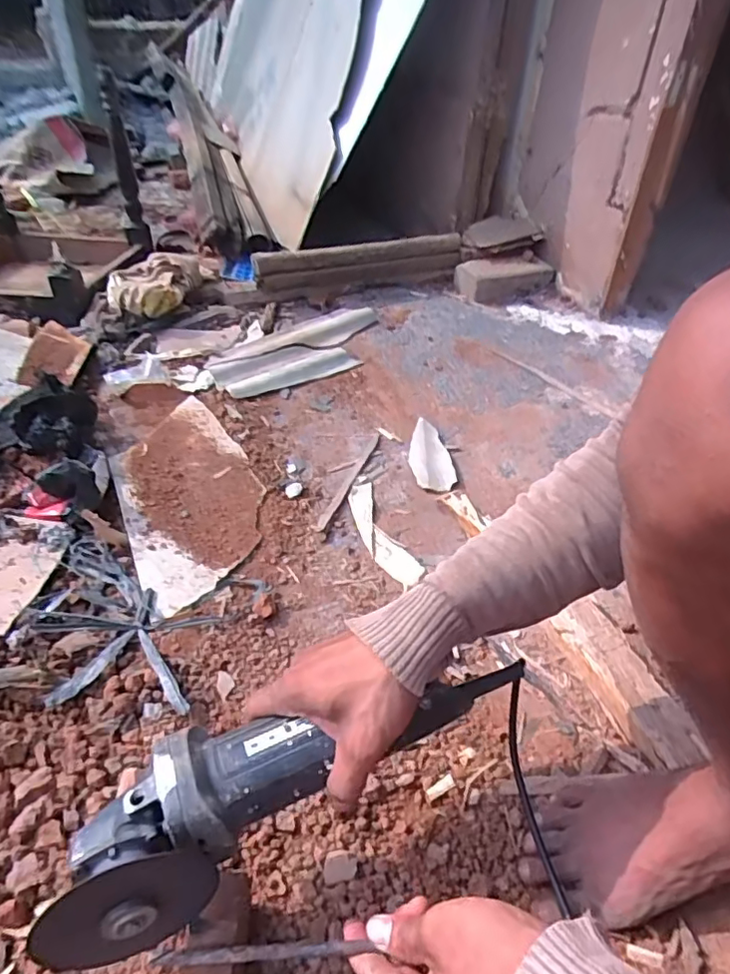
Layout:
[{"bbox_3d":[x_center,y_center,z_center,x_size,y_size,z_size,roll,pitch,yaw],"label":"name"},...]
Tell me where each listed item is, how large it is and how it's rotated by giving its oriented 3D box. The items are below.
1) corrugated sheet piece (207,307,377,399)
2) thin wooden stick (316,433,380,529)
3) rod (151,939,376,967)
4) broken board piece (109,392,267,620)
[{"bbox_3d":[-0.117,-0.266,1.105,0.379,0.028,0.189,-21,47,-28],"label":"corrugated sheet piece"},{"bbox_3d":[-0.017,-0.015,0.822,0.015,0.007,0.219,18,42,14],"label":"thin wooden stick"},{"bbox_3d":[-0.066,0.288,0.358,0.129,0.007,0.010,-7,40,3],"label":"rod"},{"bbox_3d":[-0.241,0.000,0.791,0.180,0.010,0.395,-15,45,-23],"label":"broken board piece"}]

